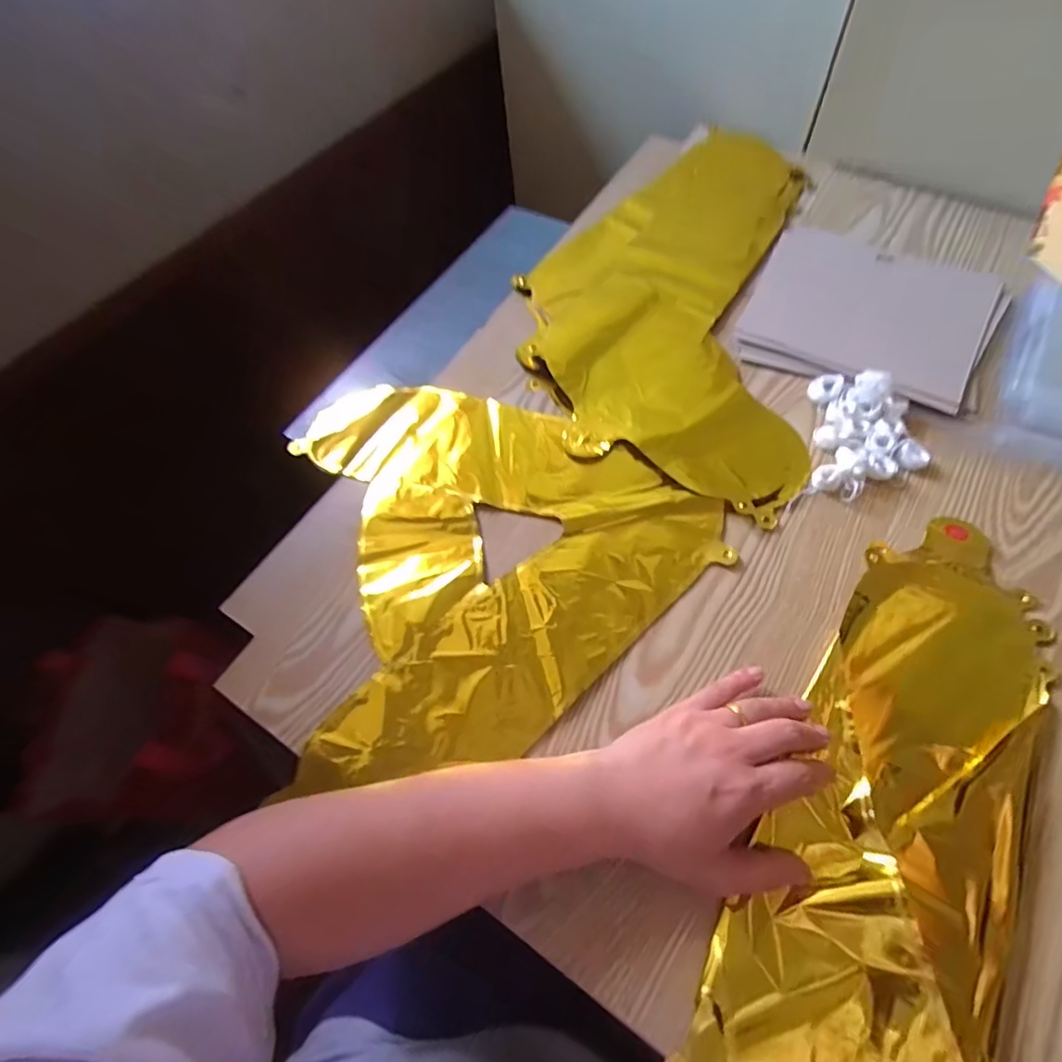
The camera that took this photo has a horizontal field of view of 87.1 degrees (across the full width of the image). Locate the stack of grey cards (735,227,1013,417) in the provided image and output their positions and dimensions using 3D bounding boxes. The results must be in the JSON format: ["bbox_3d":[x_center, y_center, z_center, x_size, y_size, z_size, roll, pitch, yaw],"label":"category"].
[{"bbox_3d":[0.312,-0.204,0.516,0.202,0.009,0.194,24,65,17],"label":"stack of grey cards"}]

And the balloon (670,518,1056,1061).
[{"bbox_3d":[0.211,0.174,0.321,0.131,0.019,0.422,26,66,17],"label":"balloon"}]

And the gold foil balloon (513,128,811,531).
[{"bbox_3d":[0.134,-0.244,0.548,0.246,0.021,0.479,10,62,10],"label":"gold foil balloon"}]

